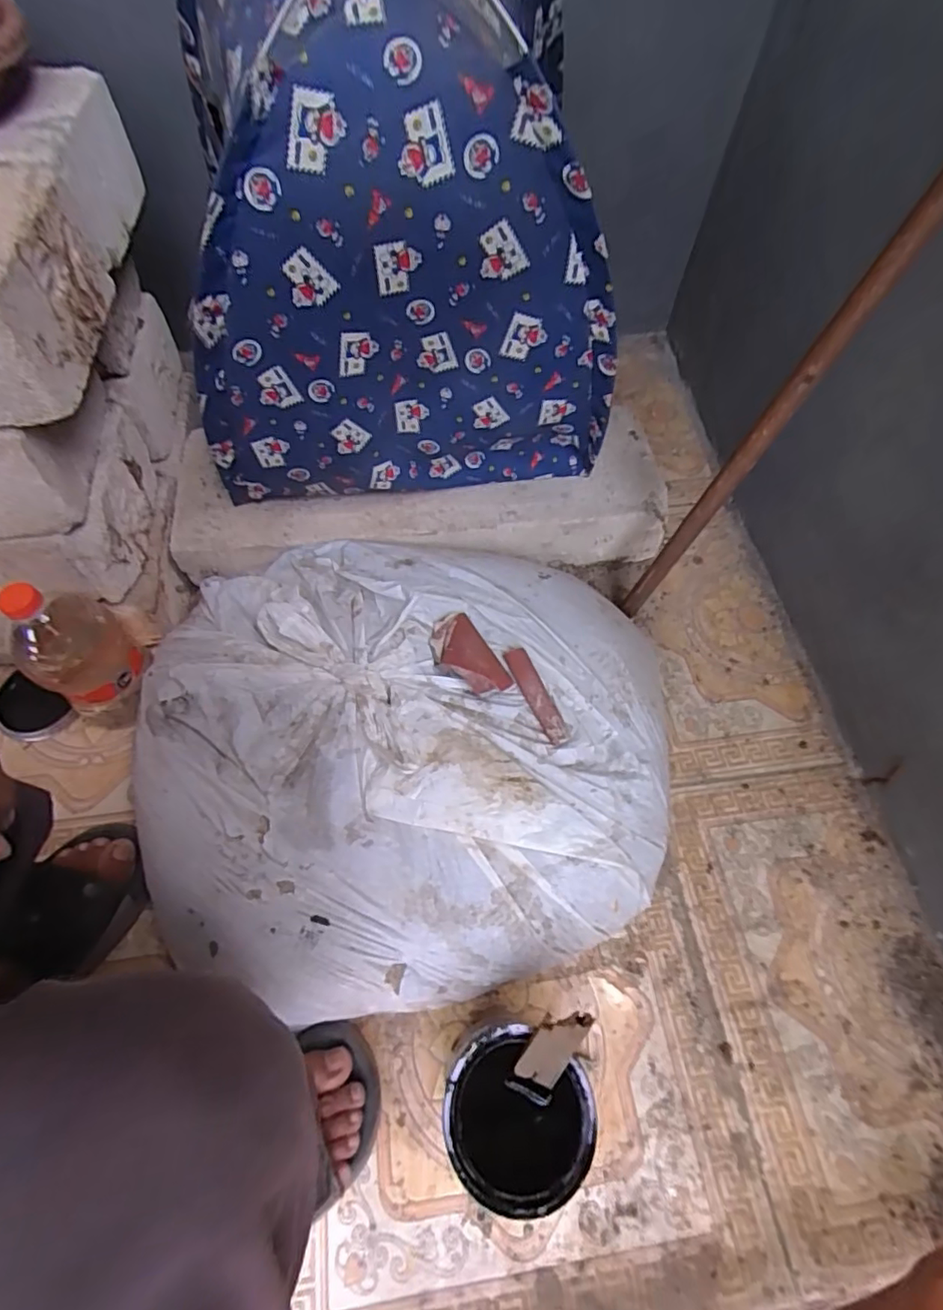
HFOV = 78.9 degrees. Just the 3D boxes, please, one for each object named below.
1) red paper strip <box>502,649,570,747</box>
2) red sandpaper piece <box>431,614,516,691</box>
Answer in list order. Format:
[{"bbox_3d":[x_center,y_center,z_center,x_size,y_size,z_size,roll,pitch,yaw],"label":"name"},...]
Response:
[{"bbox_3d":[0.062,0.037,0.547,0.022,0.007,0.101,-21,63,-12],"label":"red paper strip"},{"bbox_3d":[-0.005,0.000,0.561,0.049,0.014,0.094,-28,65,-16],"label":"red sandpaper piece"}]

